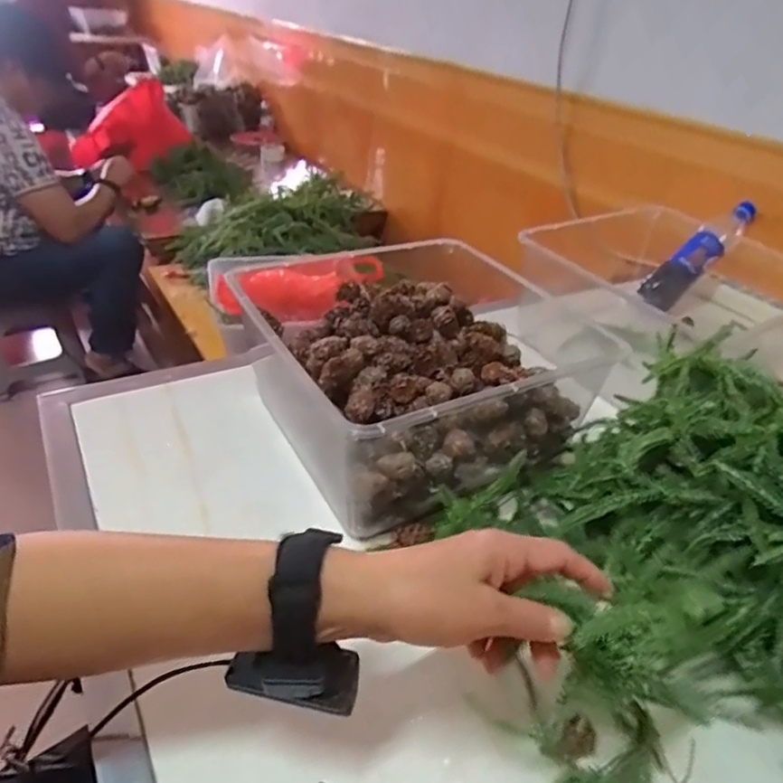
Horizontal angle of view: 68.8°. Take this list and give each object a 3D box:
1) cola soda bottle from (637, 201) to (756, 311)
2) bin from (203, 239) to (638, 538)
[{"bbox_3d":[0.503,-0.223,0.934,0.237,0.054,0.052,-40,49,-8],"label":"cola soda bottle"},{"bbox_3d":[0.021,-0.013,0.577,0.272,0.132,0.267,-18,42,-28],"label":"bin"}]

